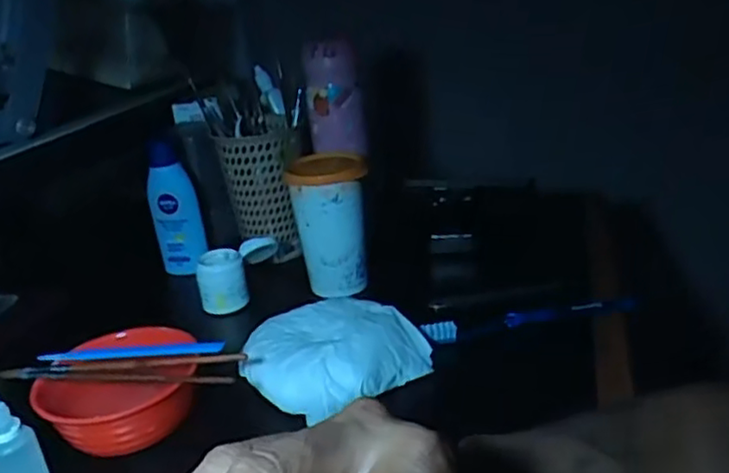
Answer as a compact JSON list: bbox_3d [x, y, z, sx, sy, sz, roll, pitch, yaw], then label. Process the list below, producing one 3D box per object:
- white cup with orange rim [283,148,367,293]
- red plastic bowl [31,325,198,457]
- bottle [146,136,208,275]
[{"bbox_3d":[-0.030,-0.012,0.640,0.067,0.122,0.061,-5,23,2],"label":"white cup with orange rim"},{"bbox_3d":[-0.171,0.109,0.474,0.107,0.047,0.090,-13,24,-18],"label":"red plastic bowl"},{"bbox_3d":[-0.201,-0.034,0.717,0.053,0.149,0.034,0,24,13],"label":"bottle"}]

